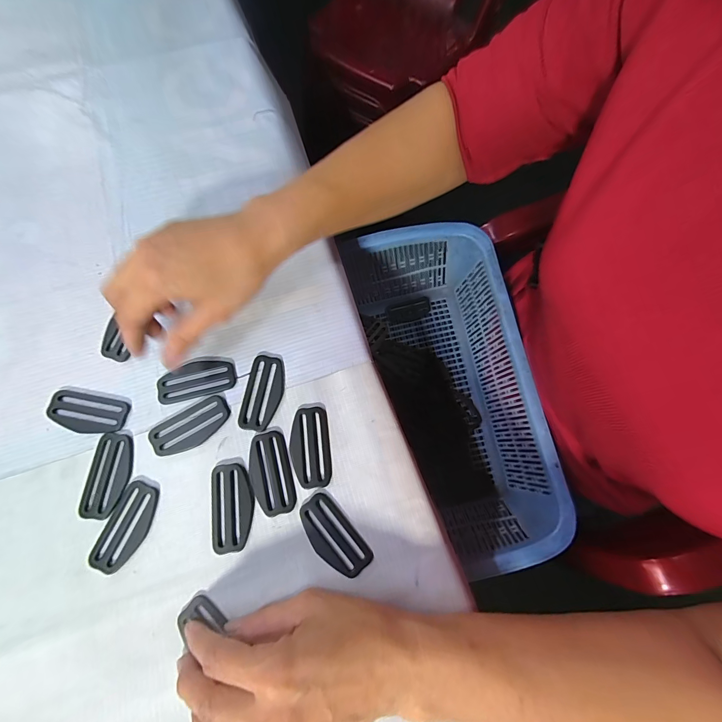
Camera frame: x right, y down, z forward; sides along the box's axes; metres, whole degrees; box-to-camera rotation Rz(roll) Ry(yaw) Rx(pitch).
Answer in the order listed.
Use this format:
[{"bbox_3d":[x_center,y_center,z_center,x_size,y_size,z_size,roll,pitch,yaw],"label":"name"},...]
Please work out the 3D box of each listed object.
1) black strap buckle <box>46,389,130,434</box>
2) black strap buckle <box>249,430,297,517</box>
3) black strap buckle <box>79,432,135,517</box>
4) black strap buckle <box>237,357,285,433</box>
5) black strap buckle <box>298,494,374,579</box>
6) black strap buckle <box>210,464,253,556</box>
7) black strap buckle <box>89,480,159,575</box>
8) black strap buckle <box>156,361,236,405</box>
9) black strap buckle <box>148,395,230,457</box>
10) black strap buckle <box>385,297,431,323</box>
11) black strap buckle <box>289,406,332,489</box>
[{"bbox_3d":[-0.212,0.040,0.272,0.060,0.004,0.029,12,75,3],"label":"black strap buckle"},{"bbox_3d":[-0.068,0.083,0.261,0.030,0.004,0.059,-16,75,-5],"label":"black strap buckle"},{"bbox_3d":[-0.187,0.084,0.259,0.033,0.004,0.059,3,75,0],"label":"black strap buckle"},{"bbox_3d":[-0.078,0.025,0.279,0.029,0.004,0.059,8,75,2],"label":"black strap buckle"},{"bbox_3d":[-0.020,0.126,0.251,0.028,0.004,0.059,-40,79,-11],"label":"black strap buckle"},{"bbox_3d":[-0.094,0.106,0.255,0.029,0.004,0.059,-7,75,-3],"label":"black strap buckle"},{"bbox_3d":[-0.167,0.118,0.250,0.030,0.004,0.059,24,76,6],"label":"black strap buckle"},{"bbox_3d":[-0.132,0.015,0.280,0.058,0.004,0.029,-15,75,-5],"label":"black strap buckle"},{"bbox_3d":[-0.131,0.050,0.269,0.059,0.004,0.028,-30,77,-8],"label":"black strap buckle"},{"bbox_3d":[0.065,-0.069,0.481,0.060,0.007,0.029,-12,74,-6],"label":"black strap buckle"},{"bbox_3d":[-0.039,0.065,0.268,0.030,0.004,0.059,-7,75,-2],"label":"black strap buckle"}]

